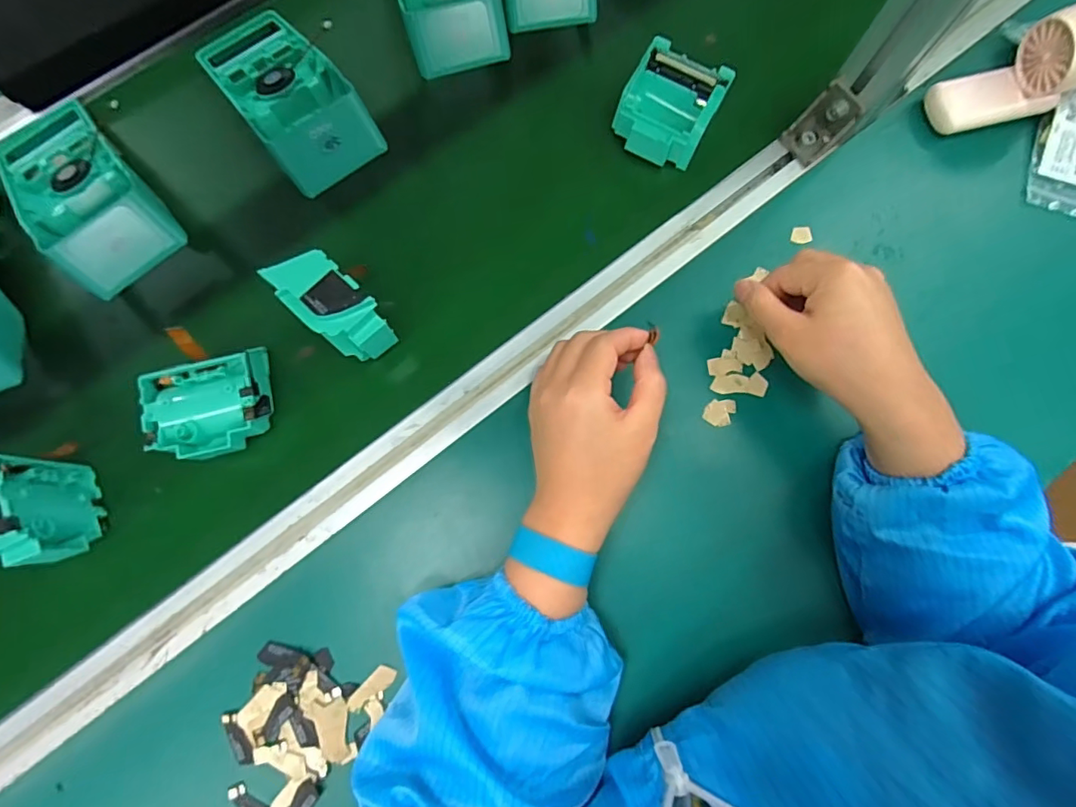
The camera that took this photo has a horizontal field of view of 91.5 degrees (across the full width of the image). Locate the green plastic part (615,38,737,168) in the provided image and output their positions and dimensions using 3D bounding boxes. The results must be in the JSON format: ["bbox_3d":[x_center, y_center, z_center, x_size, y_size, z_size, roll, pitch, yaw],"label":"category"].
[{"bbox_3d":[0.106,-0.241,0.431,0.073,0.037,0.080,30,80,7],"label":"green plastic part"}]

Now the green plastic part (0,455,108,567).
[{"bbox_3d":[-0.334,0.069,0.344,0.037,0.074,0.076,-27,81,-7],"label":"green plastic part"}]

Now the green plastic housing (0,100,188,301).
[{"bbox_3d":[-0.360,-0.169,0.406,0.188,0.058,0.087,45,81,7],"label":"green plastic housing"}]

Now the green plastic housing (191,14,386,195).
[{"bbox_3d":[-0.206,-0.259,0.425,0.081,0.046,0.191,-38,80,-7],"label":"green plastic housing"}]

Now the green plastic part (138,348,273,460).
[{"bbox_3d":[-0.232,0.001,0.378,0.075,0.044,0.076,-16,80,-5],"label":"green plastic part"}]

